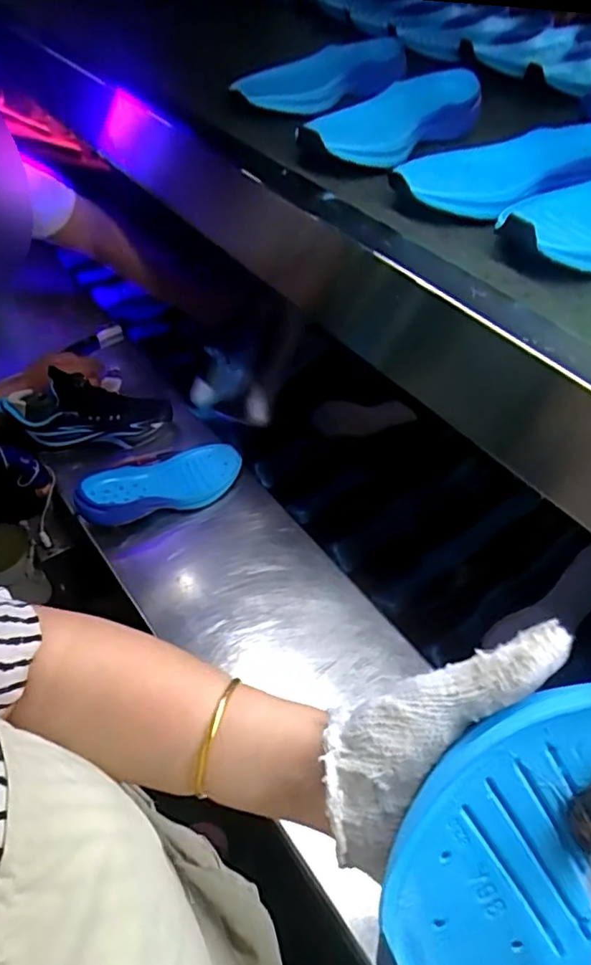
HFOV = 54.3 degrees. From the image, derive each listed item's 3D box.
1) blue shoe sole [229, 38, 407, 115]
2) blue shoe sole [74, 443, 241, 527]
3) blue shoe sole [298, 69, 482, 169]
[{"bbox_3d":[0.038,-0.455,0.644,0.066,0.041,0.250,36,55,23],"label":"blue shoe sole"},{"bbox_3d":[-0.178,0.004,0.777,0.221,0.051,0.091,-25,56,-24],"label":"blue shoe sole"},{"bbox_3d":[0.094,-0.358,0.571,0.090,0.052,0.231,34,55,22],"label":"blue shoe sole"}]

